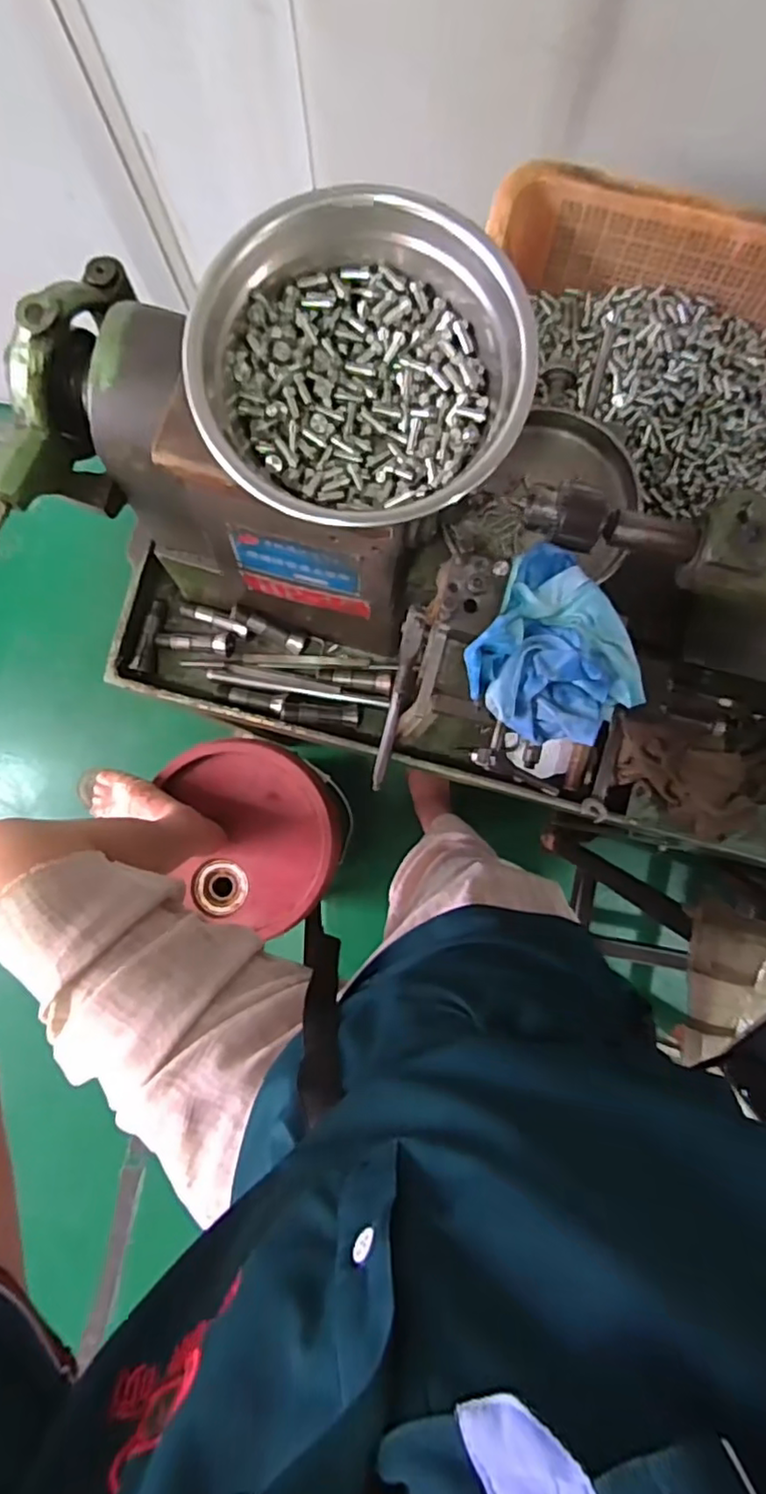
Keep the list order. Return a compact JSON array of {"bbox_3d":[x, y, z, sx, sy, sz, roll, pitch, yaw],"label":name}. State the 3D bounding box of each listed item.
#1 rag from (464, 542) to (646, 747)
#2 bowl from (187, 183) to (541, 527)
[{"bbox_3d":[0.110,-0.061,0.414,0.104,0.035,0.118,-38,87,-2],"label":"rag"},{"bbox_3d":[-0.015,-0.203,0.337,0.162,0.058,0.176,0,86,1],"label":"bowl"}]

